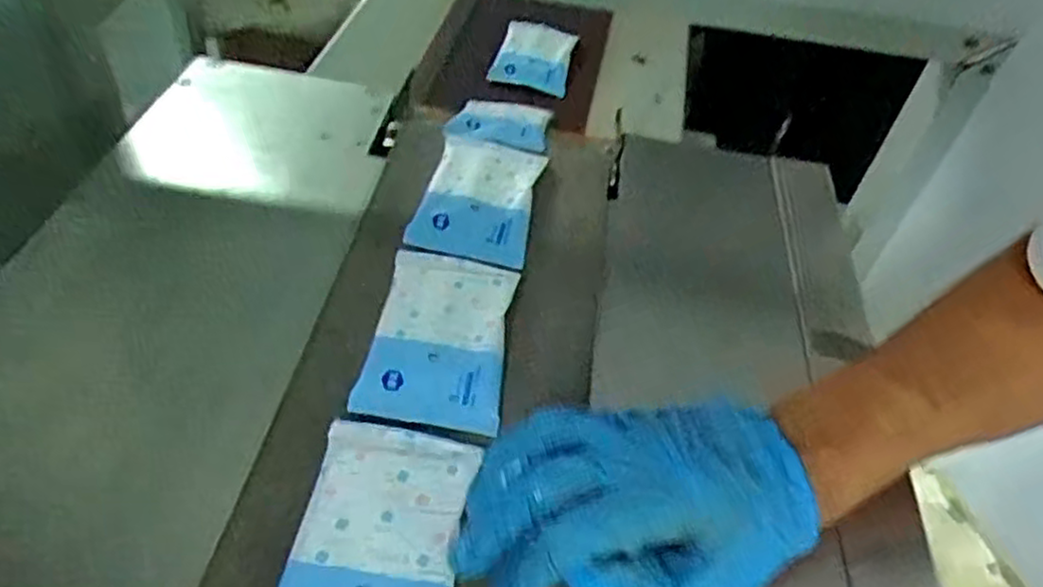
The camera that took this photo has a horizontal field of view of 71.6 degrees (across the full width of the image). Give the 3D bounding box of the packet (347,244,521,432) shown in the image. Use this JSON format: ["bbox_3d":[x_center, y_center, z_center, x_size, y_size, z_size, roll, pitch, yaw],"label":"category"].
[{"bbox_3d":[-0.051,0.024,0.467,0.082,0.015,0.133,7,46,0],"label":"packet"}]

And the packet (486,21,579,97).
[{"bbox_3d":[0.015,-0.281,0.857,0.088,0.027,0.117,11,47,3],"label":"packet"}]

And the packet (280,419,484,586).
[{"bbox_3d":[-0.072,0.126,0.361,0.082,0.012,0.134,8,46,0],"label":"packet"}]

